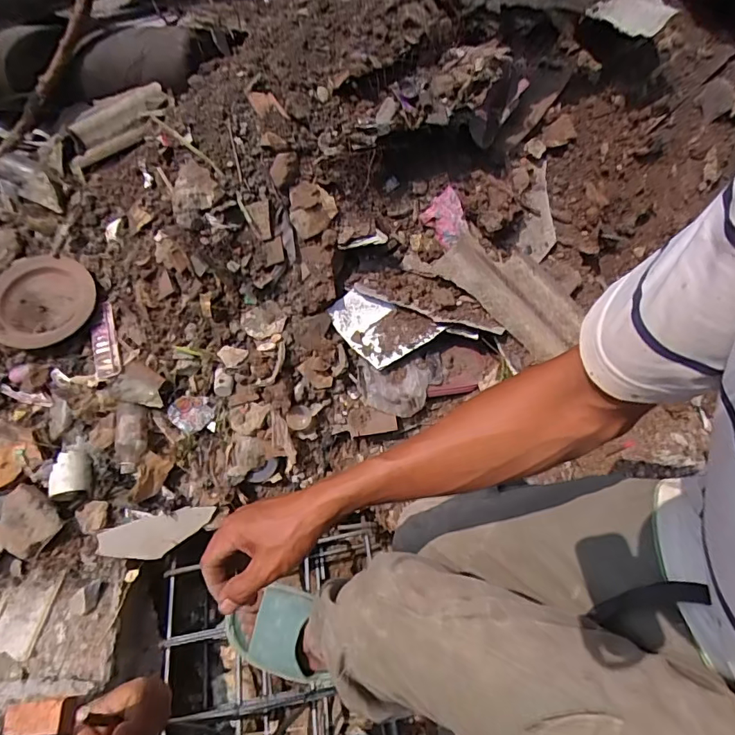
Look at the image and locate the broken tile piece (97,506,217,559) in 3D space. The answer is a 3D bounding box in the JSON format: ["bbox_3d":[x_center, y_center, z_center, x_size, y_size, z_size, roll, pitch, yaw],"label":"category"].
[{"bbox_3d":[-0.370,0.298,0.842,0.189,0.011,0.071,-12,96,-14],"label":"broken tile piece"}]

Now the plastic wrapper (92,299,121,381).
[{"bbox_3d":[-0.497,-0.052,0.902,0.050,0.010,0.153,-12,72,-5],"label":"plastic wrapper"}]

